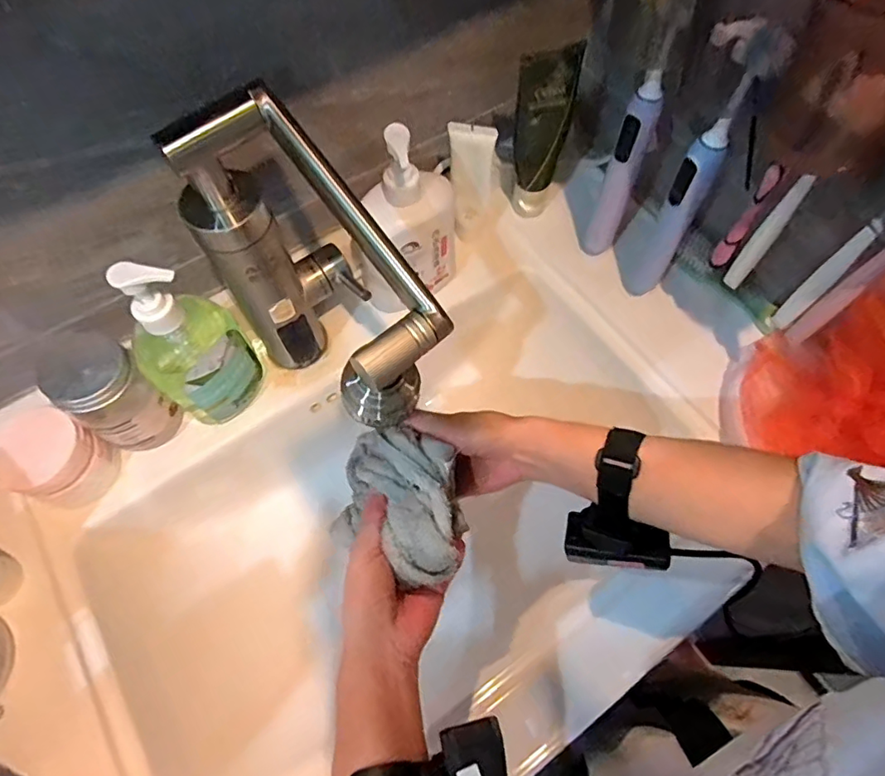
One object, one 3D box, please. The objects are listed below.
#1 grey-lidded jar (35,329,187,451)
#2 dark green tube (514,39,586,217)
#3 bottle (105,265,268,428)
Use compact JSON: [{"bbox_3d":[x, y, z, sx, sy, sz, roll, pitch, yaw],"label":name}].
[{"bbox_3d":[-0.271,0.007,0.443,0.061,0.101,0.061,-1,64,1],"label":"grey-lidded jar"},{"bbox_3d":[0.096,-0.243,0.520,0.049,0.183,0.030,10,65,6],"label":"dark green tube"},{"bbox_3d":[-0.206,-0.036,0.427,0.054,0.178,0.078,34,70,16],"label":"bottle"}]

